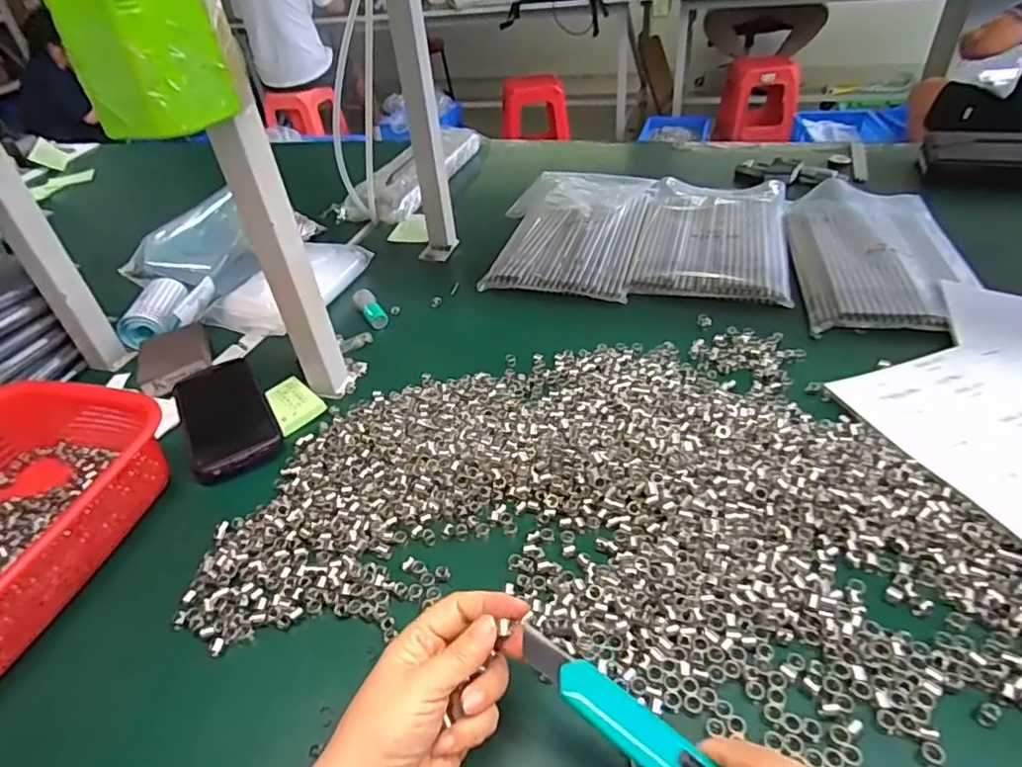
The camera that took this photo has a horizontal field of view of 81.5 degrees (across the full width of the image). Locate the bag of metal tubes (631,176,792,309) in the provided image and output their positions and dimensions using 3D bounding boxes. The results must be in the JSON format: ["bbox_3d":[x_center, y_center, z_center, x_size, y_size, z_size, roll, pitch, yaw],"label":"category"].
[{"bbox_3d":[0.272,-0.209,0.796,0.181,0.020,0.319,6,39,16],"label":"bag of metal tubes"}]

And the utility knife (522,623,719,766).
[{"bbox_3d":[0.061,0.161,0.274,0.133,0.011,0.024,31,50,24],"label":"utility knife"}]

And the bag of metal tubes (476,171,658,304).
[{"bbox_3d":[0.085,-0.227,0.837,0.196,0.031,0.326,5,39,15],"label":"bag of metal tubes"}]

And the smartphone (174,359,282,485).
[{"bbox_3d":[-0.283,0.028,0.582,0.076,0.009,0.170,-24,41,-22],"label":"smartphone"}]

